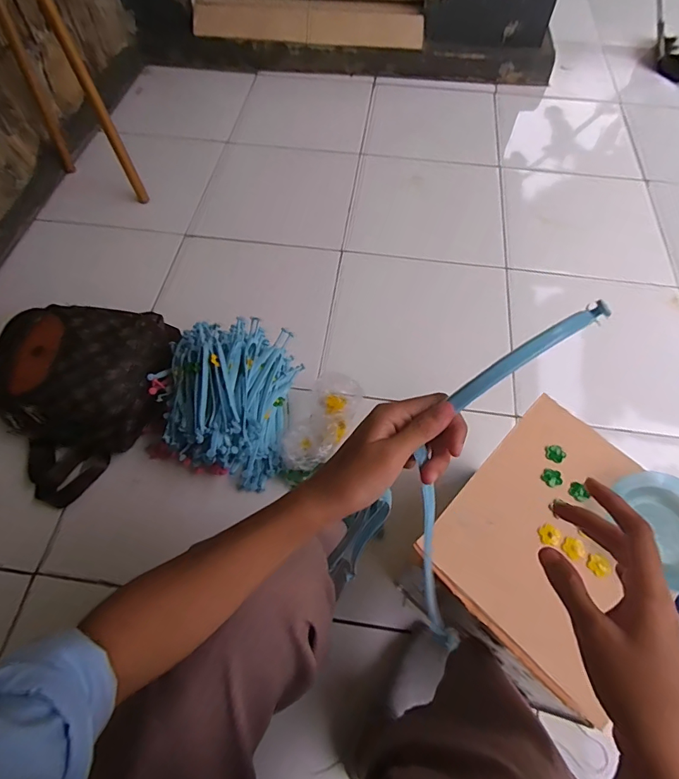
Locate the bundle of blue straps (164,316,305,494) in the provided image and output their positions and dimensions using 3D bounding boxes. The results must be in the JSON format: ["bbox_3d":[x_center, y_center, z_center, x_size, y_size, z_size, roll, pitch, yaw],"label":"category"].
[{"bbox_3d":[-0.205,0.012,0.771,0.239,0.130,0.238,-1,60,0],"label":"bundle of blue straps"}]

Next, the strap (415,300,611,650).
[{"bbox_3d":[0.092,0.052,0.293,0.078,0.010,0.253,20,98,-11],"label":"strap"}]

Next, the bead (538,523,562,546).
[{"bbox_3d":[0.249,0.171,0.518,0.028,0.010,0.024,-26,63,-14],"label":"bead"}]

